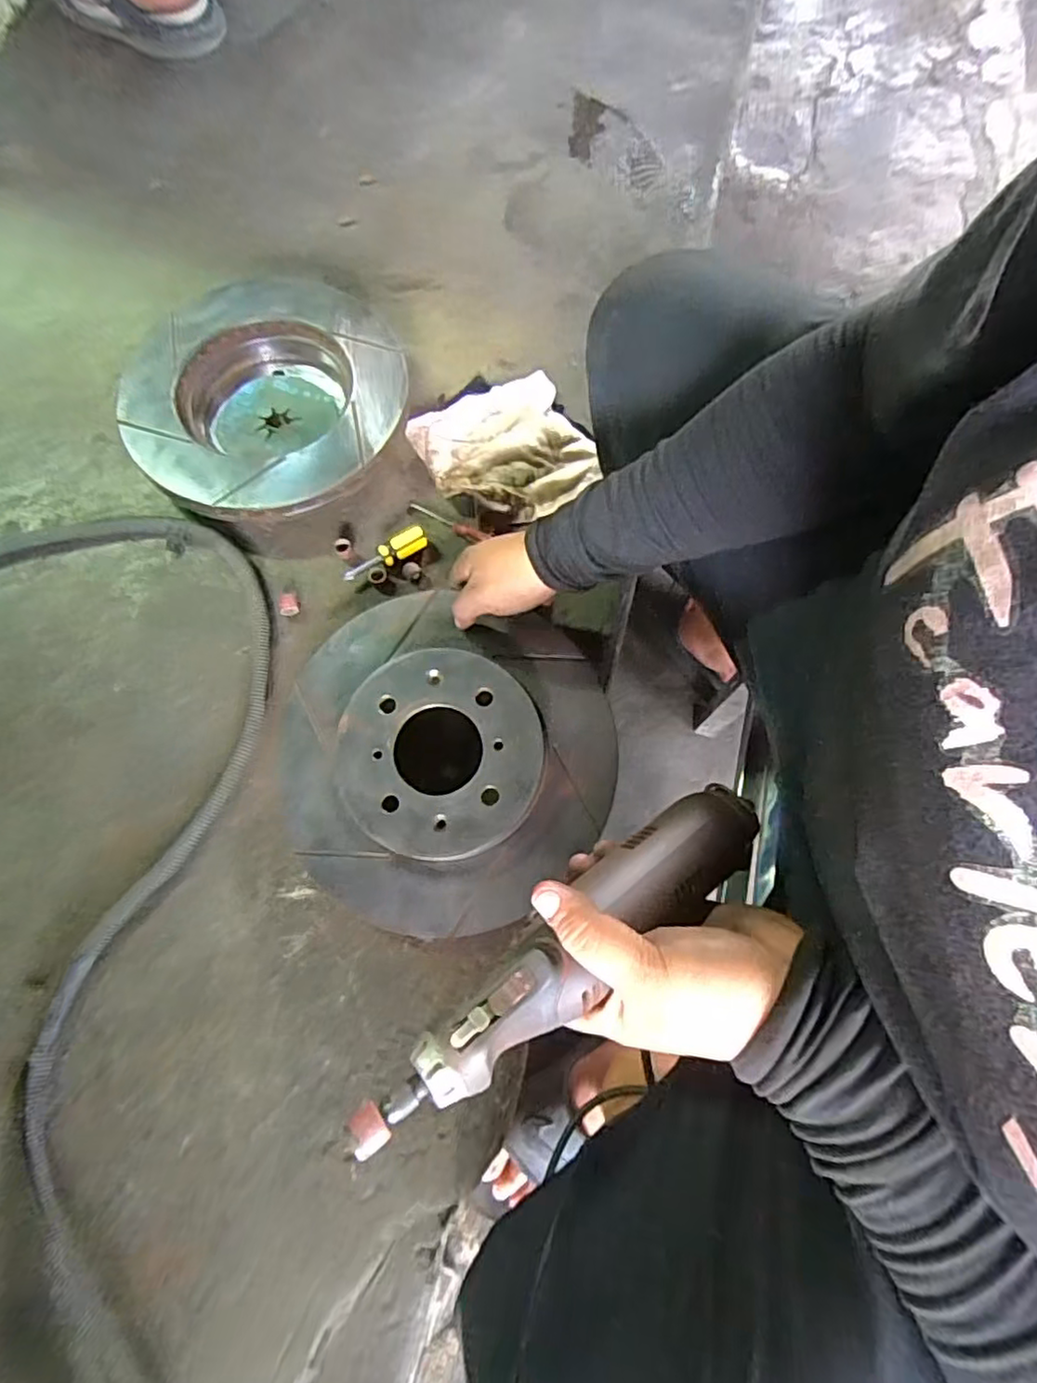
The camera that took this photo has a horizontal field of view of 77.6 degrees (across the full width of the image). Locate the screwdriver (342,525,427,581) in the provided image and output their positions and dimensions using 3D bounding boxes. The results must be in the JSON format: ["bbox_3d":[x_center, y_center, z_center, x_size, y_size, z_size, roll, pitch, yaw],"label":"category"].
[{"bbox_3d":[-0.118,-0.120,0.565,0.077,0.025,0.021,-25,74,-9],"label":"screwdriver"}]

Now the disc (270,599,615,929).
[{"bbox_3d":[-0.058,0.050,0.479,0.246,0.053,0.236,0,71,-1],"label":"disc"}]

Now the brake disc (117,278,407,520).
[{"bbox_3d":[-0.230,-0.271,0.600,0.247,0.050,0.257,-2,71,-1],"label":"brake disc"}]

